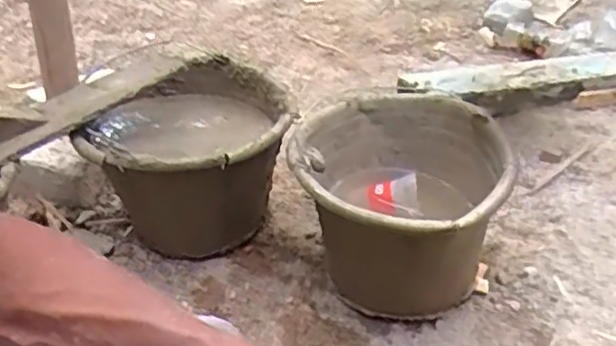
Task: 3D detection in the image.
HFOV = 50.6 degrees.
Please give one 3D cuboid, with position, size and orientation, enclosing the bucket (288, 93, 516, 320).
[{"bbox_3d":[0.113,0.046,0.875,0.258,0.217,0.294,7,35,11],"label":"bucket"}]

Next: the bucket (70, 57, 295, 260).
[{"bbox_3d":[-0.171,-0.009,0.974,0.277,0.219,0.288,-3,35,-6],"label":"bucket"}]

